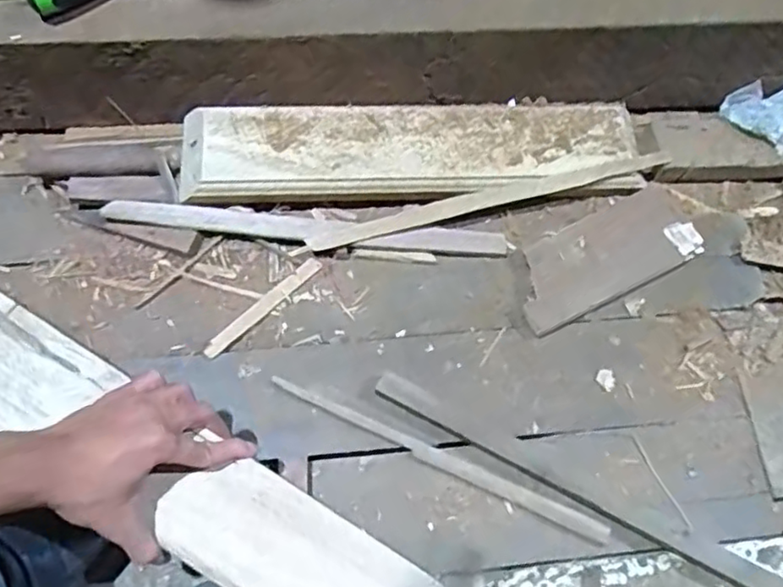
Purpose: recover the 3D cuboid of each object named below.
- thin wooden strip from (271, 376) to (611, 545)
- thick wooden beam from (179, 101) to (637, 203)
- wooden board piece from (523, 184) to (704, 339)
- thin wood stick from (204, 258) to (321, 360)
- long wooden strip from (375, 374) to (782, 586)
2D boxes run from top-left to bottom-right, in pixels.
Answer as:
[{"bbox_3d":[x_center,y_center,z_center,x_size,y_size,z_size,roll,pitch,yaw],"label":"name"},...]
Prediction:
[{"bbox_3d":[0.040,0.145,0.557,0.316,0.007,0.016,24,68,7],"label":"thin wooden strip"},{"bbox_3d":[0.020,-0.149,0.663,0.475,0.043,0.103,-2,67,-4],"label":"thick wooden beam"},{"bbox_3d":[0.214,-0.036,0.635,0.198,0.023,0.087,-25,70,-13],"label":"wooden board piece"},{"bbox_3d":[-0.124,0.012,0.608,0.138,0.005,0.017,-42,75,-18],"label":"thin wood stick"},{"bbox_3d":[0.258,0.214,0.522,0.593,0.021,0.022,27,68,8],"label":"long wooden strip"}]

